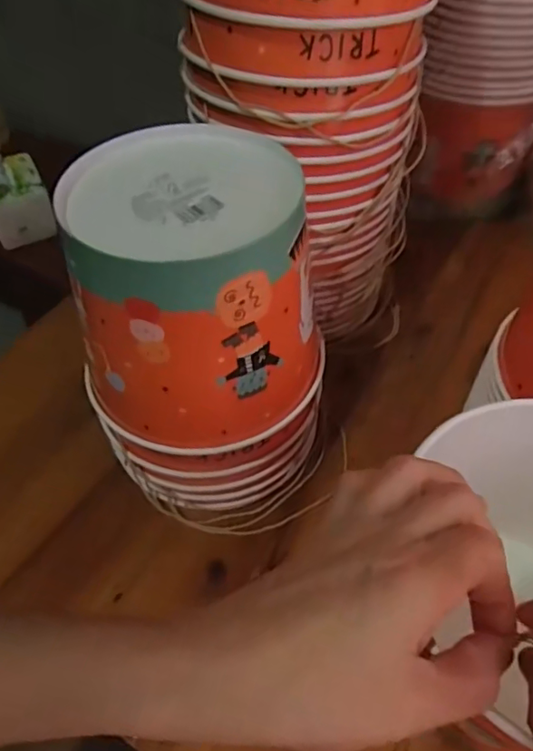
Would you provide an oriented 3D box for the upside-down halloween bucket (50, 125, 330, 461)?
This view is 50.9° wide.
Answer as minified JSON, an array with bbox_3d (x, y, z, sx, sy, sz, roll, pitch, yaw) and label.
[{"bbox_3d":[-0.037,-0.051,0.342,0.138,0.131,0.139,-8,52,-6],"label":"upside-down halloween bucket"}]

